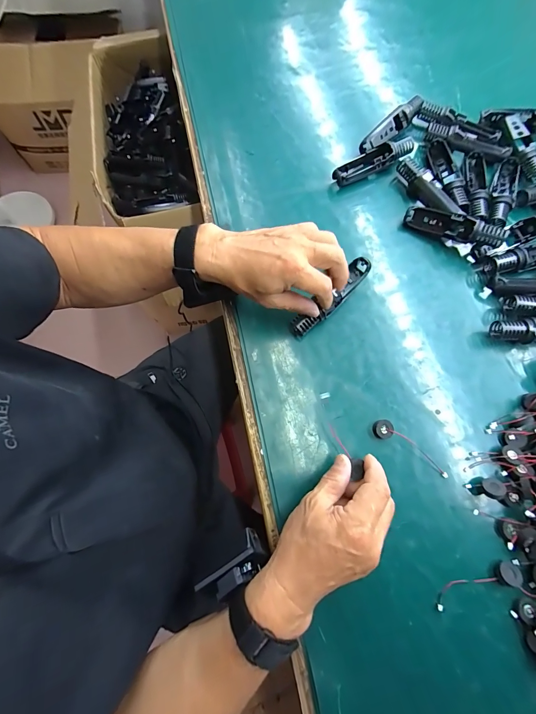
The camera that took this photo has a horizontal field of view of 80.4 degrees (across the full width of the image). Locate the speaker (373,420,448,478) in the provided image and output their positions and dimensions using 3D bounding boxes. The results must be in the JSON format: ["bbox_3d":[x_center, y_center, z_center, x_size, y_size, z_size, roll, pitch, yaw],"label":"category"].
[{"bbox_3d":[0.160,0.102,0.354,0.092,0.011,0.021,34,75,10],"label":"speaker"}]

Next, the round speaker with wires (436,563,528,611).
[{"bbox_3d":[0.209,0.226,0.312,0.091,0.015,0.024,-13,73,-4],"label":"round speaker with wires"}]

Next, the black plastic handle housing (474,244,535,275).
[{"bbox_3d":[0.350,-0.133,0.415,0.131,0.028,0.031,-16,73,-5],"label":"black plastic handle housing"}]

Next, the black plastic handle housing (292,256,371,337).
[{"bbox_3d":[0.079,-0.073,0.393,0.026,0.027,0.125,43,81,12],"label":"black plastic handle housing"}]

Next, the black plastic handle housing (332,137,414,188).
[{"bbox_3d":[0.152,-0.283,0.456,0.122,0.029,0.029,-25,74,-8],"label":"black plastic handle housing"}]

